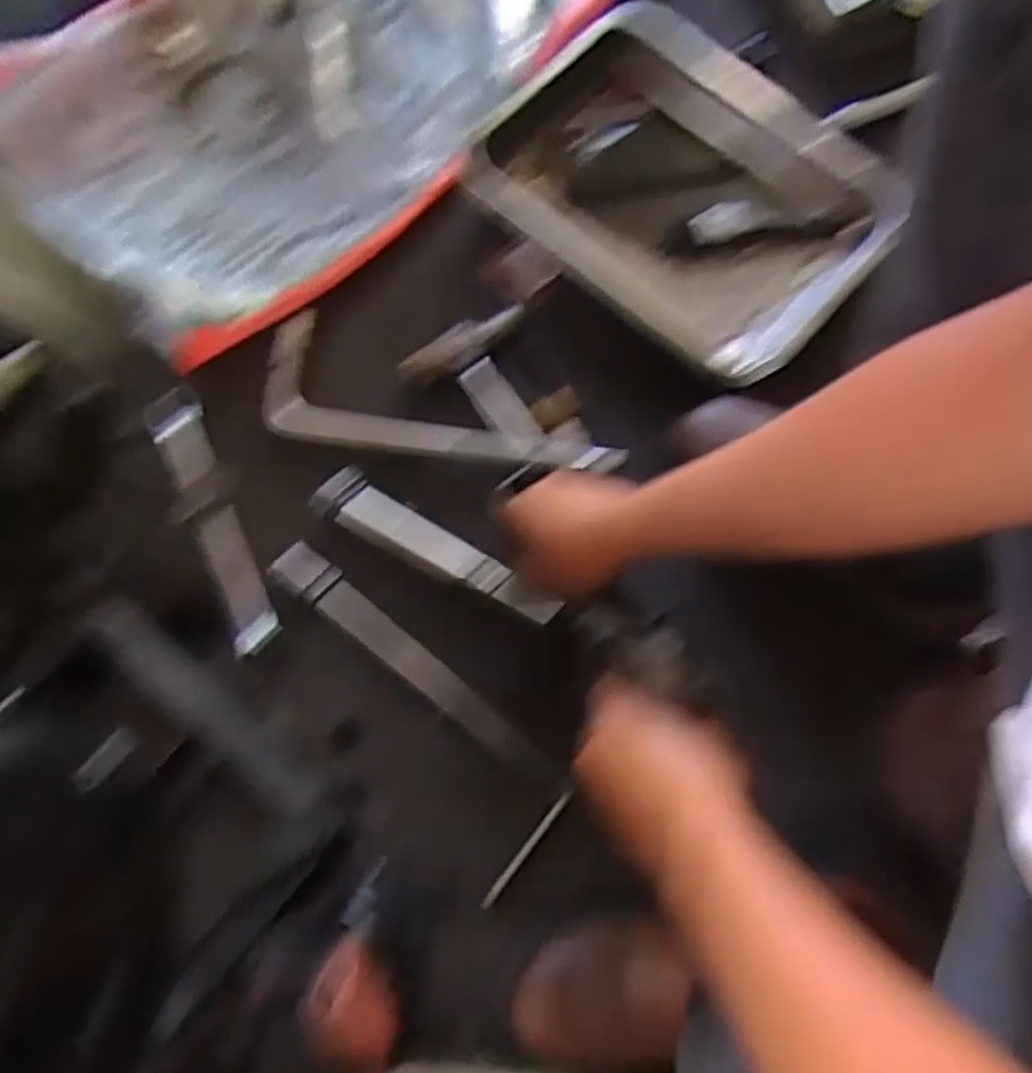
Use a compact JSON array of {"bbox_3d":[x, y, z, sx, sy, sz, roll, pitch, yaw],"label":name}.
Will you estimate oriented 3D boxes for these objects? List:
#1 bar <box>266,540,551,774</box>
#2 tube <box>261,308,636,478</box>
[{"bbox_3d":[-0.086,0.098,0.610,0.267,0.022,0.036,39,79,8],"label":"bar"},{"bbox_3d":[-0.063,-0.119,0.653,0.310,0.027,0.100,12,76,2],"label":"tube"}]

